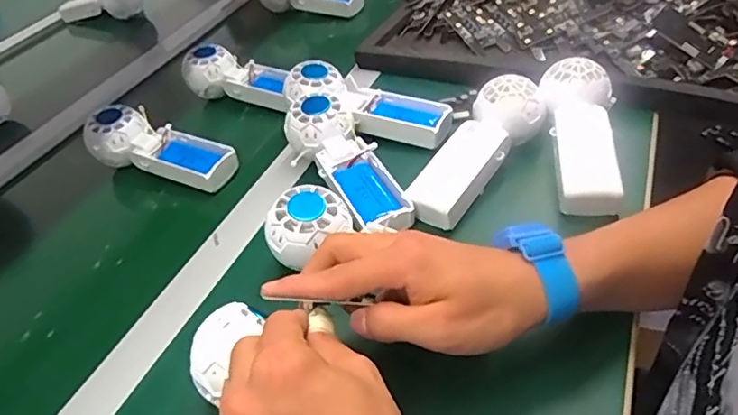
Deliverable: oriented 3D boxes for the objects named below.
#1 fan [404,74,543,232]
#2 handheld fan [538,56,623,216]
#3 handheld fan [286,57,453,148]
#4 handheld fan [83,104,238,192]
[{"bbox_3d":[0.092,-0.052,0.490,0.060,0.039,0.167,24,62,32],"label":"fan"},{"bbox_3d":[0.182,-0.060,0.480,0.061,0.028,0.167,1,55,10],"label":"handheld fan"},{"bbox_3d":[-0.001,-0.105,0.557,0.163,0.028,0.056,24,47,12],"label":"handheld fan"},{"bbox_3d":[-0.212,-0.055,0.568,0.153,0.059,0.063,17,45,26],"label":"handheld fan"}]

